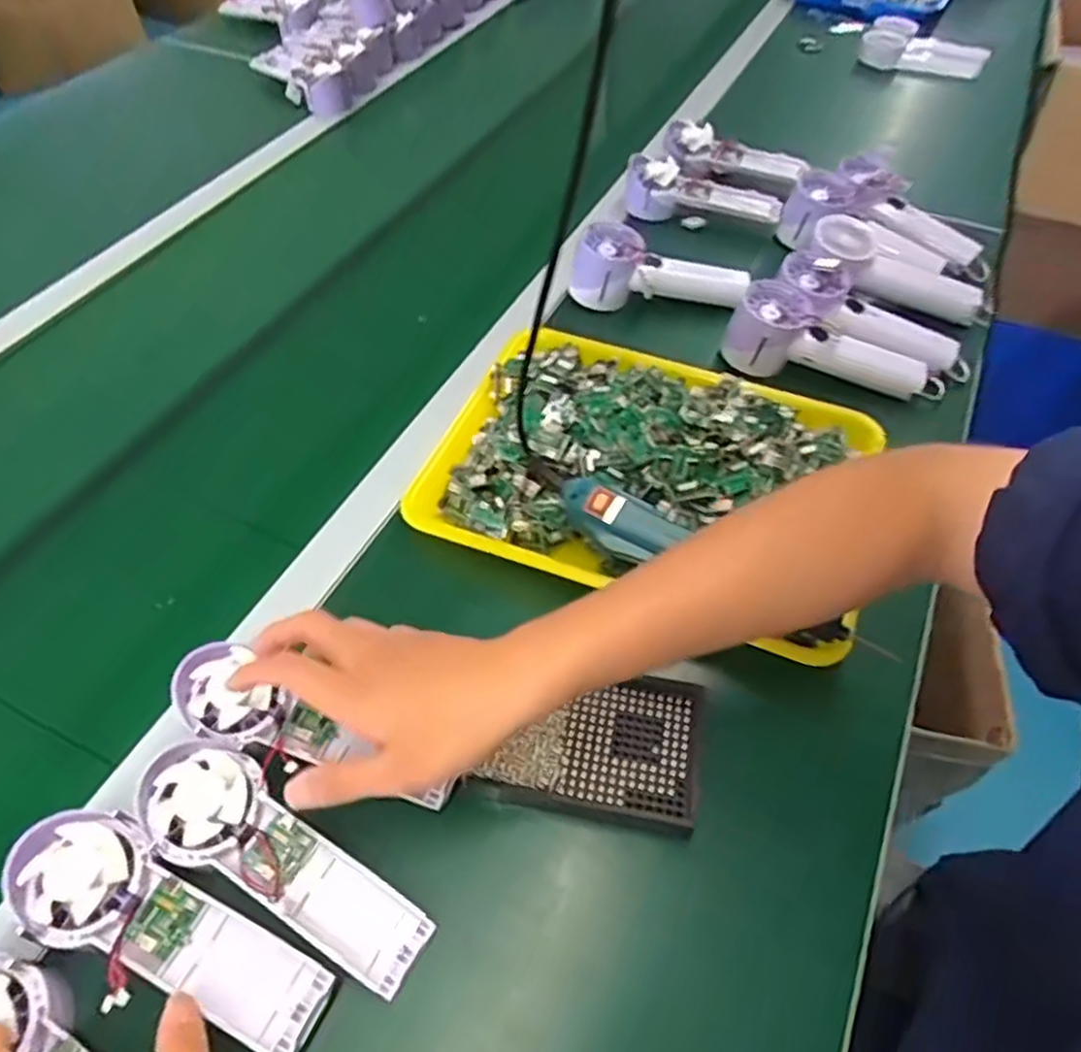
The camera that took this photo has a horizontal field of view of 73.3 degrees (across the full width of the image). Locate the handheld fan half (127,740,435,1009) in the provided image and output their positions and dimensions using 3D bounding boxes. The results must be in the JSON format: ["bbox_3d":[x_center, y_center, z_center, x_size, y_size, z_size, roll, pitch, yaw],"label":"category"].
[{"bbox_3d":[-0.142,0.184,0.399,0.178,0.018,0.056,33,58,7],"label":"handheld fan half"}]

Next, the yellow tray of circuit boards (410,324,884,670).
[{"bbox_3d":[0.083,-0.053,0.570,0.338,0.058,0.245,19,55,13],"label":"yellow tray of circuit boards"}]

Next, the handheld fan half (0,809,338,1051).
[{"bbox_3d":[-0.191,0.207,0.374,0.176,0.032,0.058,20,55,14],"label":"handheld fan half"}]

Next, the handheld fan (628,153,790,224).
[{"bbox_3d":[0.186,-0.378,0.828,0.176,0.048,0.055,13,54,9],"label":"handheld fan"}]

